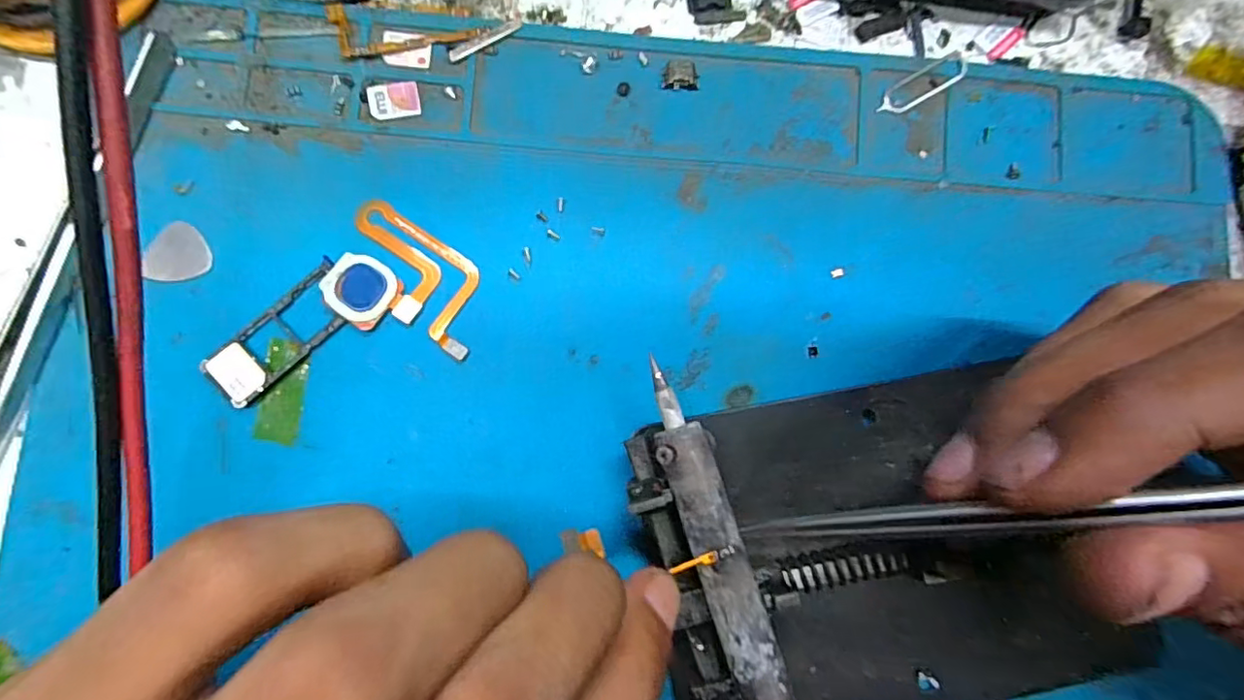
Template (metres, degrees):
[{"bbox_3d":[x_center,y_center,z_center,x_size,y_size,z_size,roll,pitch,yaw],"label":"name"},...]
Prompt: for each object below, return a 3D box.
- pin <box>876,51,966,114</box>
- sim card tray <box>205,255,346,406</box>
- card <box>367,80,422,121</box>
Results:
[{"bbox_3d":[0.080,-0.070,0.151,0.027,0.004,0.008,-31,86,0],"label":"pin"},{"bbox_3d":[-0.081,-0.004,0.135,0.038,0.004,0.015,-44,89,-6],"label":"sim card tray"},{"bbox_3d":[-0.058,-0.064,0.145,0.012,0.004,0.009,-10,89,-9],"label":"card"}]

